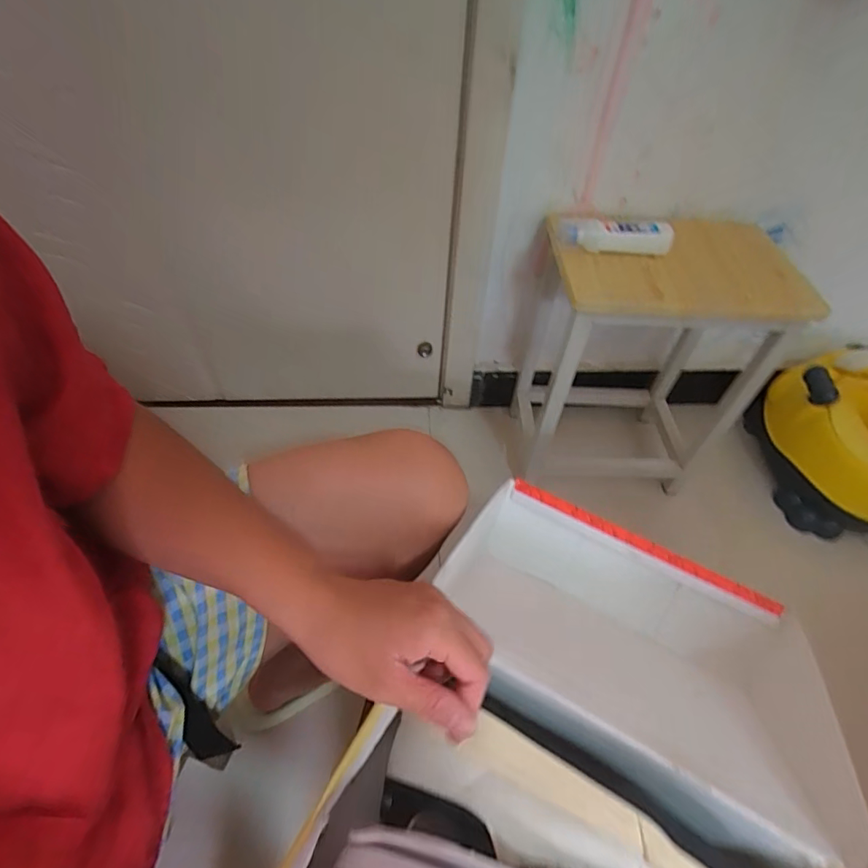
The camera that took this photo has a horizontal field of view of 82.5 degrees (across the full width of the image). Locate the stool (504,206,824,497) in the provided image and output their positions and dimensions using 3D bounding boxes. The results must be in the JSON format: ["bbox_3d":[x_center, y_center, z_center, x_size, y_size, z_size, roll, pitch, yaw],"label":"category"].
[{"bbox_3d":[0.345,-0.115,0.839,0.352,0.467,0.215,2,50,-2],"label":"stool"}]

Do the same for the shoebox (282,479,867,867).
[{"bbox_3d":[0.133,0.254,0.368,0.339,0.158,0.442,24,53,16],"label":"shoebox"}]

